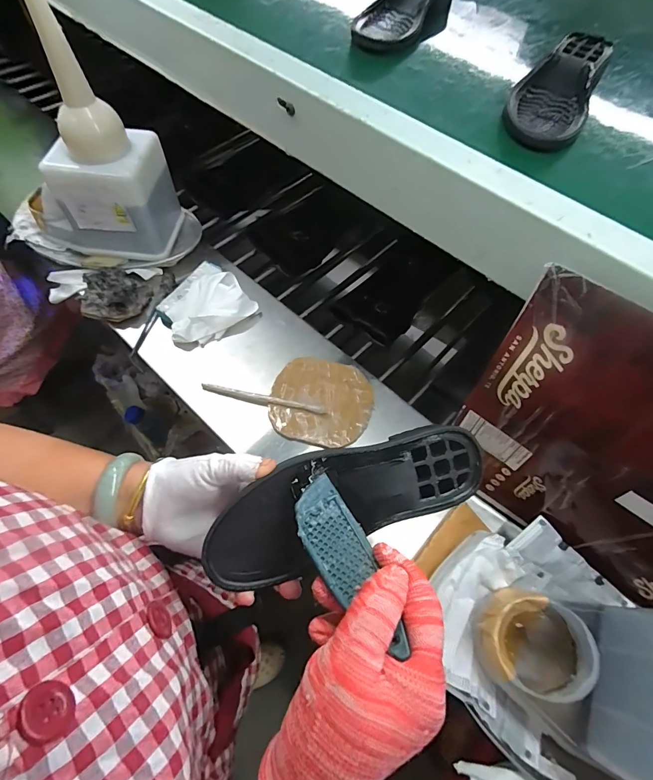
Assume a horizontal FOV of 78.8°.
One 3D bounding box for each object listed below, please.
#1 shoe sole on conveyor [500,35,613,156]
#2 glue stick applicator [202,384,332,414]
[{"bbox_3d":[0.248,-0.328,0.430,0.078,0.028,0.199,24,63,11],"label":"shoe sole on conveyor"},{"bbox_3d":[-0.095,0.013,0.609,0.195,0.013,0.013,12,62,4],"label":"glue stick applicator"}]

